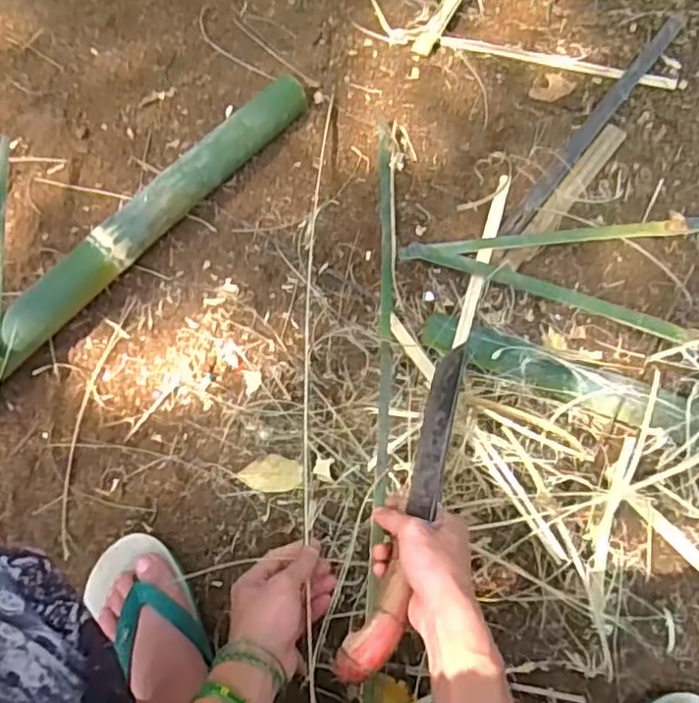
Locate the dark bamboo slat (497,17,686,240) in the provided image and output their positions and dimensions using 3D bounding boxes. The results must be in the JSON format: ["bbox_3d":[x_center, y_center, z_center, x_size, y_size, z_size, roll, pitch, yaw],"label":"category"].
[{"bbox_3d":[0.328,-0.306,0.860,0.024,0.007,0.399,36,81,22],"label":"dark bamboo slat"}]

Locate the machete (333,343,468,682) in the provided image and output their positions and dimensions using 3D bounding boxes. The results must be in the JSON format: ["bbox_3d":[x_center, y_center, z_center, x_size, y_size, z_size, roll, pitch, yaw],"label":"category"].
[{"bbox_3d":[0.066,0.138,0.615,0.045,0.050,0.341,20,53,6],"label":"machete"}]

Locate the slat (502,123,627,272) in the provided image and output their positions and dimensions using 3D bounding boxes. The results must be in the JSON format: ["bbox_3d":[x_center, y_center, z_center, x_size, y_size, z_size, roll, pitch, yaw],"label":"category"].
[{"bbox_3d":[0.279,-0.199,0.840,0.031,0.012,0.253,36,80,10],"label":"slat"}]

